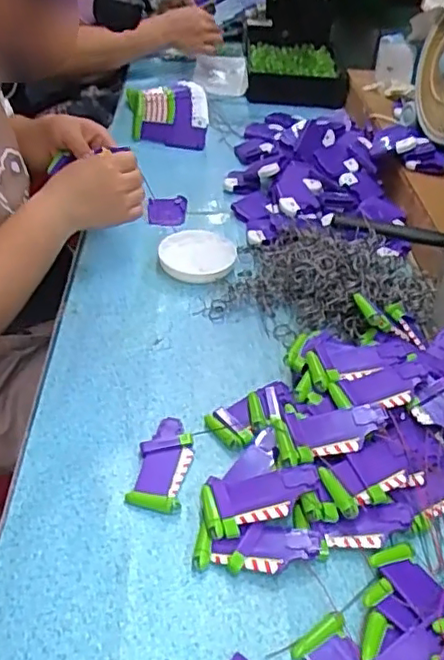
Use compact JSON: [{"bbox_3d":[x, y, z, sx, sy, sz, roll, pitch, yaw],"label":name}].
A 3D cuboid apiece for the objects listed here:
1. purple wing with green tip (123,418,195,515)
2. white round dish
[{"bbox_3d":[-0.048,0.110,0.506,0.041,0.010,0.087,7,41,5],"label":"purple wing with green tip"},{"bbox_3d":[-0.030,-0.091,0.737,0.090,0.015,0.094,2,41,-2],"label":"white round dish"}]

